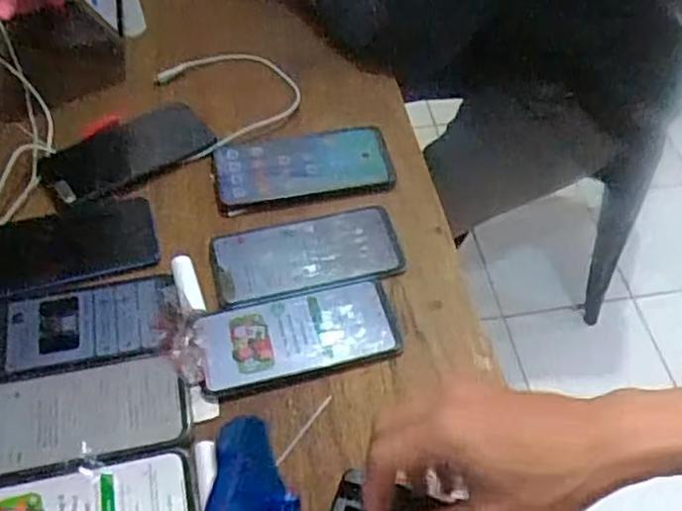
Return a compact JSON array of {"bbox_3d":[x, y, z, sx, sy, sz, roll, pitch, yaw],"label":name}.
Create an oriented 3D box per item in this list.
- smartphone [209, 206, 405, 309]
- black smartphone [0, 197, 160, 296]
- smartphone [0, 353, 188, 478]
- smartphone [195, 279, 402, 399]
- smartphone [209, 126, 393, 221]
[{"bbox_3d":[-0.029,-0.001,0.622,0.169,0.009,0.081,-14,56,-10],"label":"smartphone"},{"bbox_3d":[-0.247,-0.010,0.611,0.158,0.009,0.076,-15,56,-11],"label":"black smartphone"},{"bbox_3d":[-0.206,0.117,0.525,0.166,0.012,0.084,-9,55,-7],"label":"smartphone"},{"bbox_3d":[-0.036,0.064,0.573,0.160,0.016,0.077,-12,56,-9],"label":"smartphone"},{"bbox_3d":[-0.038,-0.088,0.681,0.175,0.010,0.088,-13,56,-9],"label":"smartphone"}]

